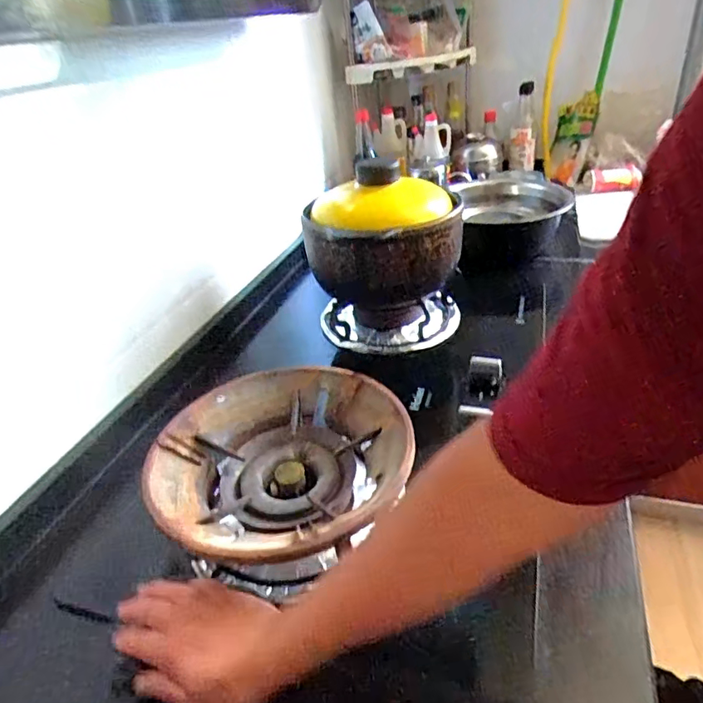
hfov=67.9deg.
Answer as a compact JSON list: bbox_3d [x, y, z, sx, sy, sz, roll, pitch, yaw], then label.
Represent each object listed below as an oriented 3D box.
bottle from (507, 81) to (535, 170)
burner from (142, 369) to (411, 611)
[{"bbox_3d":[0.441,-0.578,1.353,0.070,0.195,0.059,-6,32,0],"label":"bottle"},{"bbox_3d":[-0.064,0.120,0.522,0.239,0.083,0.246,-5,32,3],"label":"burner"}]

